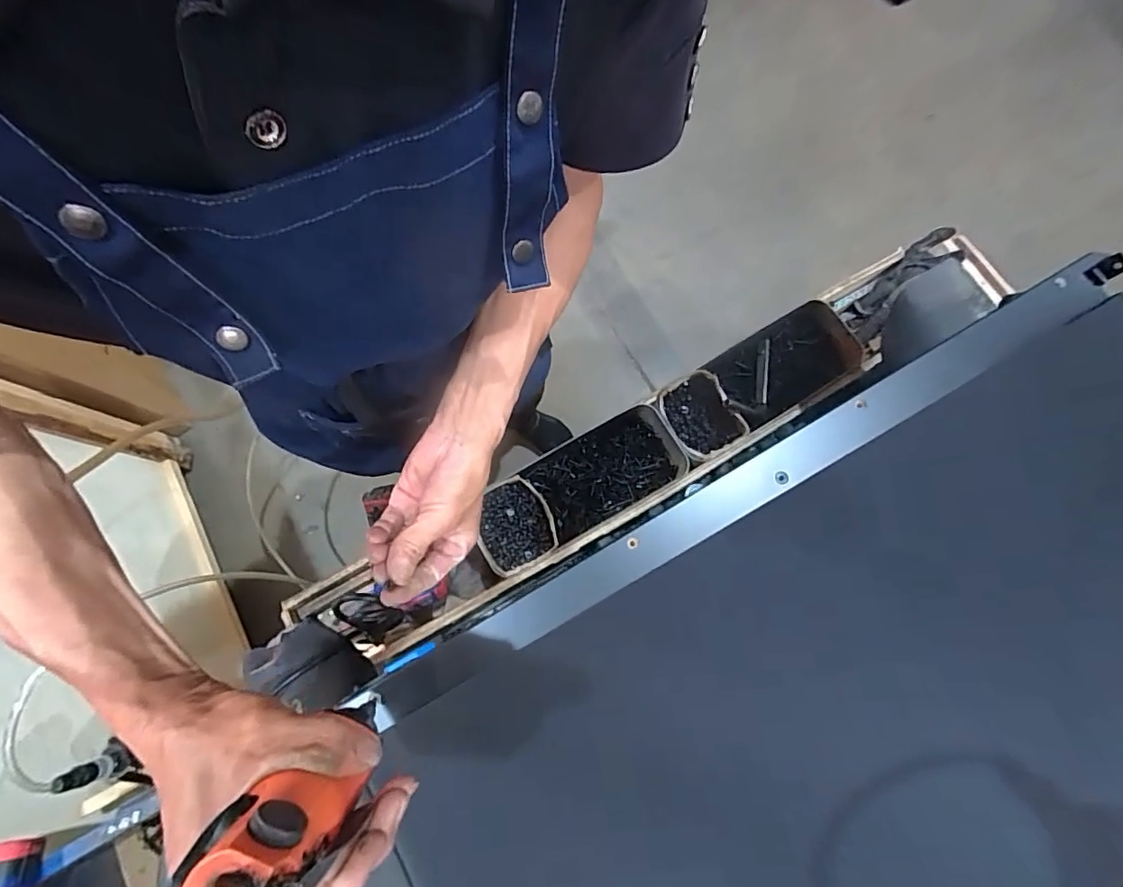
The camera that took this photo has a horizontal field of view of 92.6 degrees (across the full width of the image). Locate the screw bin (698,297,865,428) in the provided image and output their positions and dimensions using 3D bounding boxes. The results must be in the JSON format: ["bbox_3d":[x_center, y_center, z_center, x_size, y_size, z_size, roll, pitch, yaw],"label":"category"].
[{"bbox_3d":[0.333,-0.121,0.812,0.209,0.050,0.127,-28,78,-6],"label":"screw bin"}]

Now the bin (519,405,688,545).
[{"bbox_3d":[0.066,0.041,0.796,0.214,0.051,0.126,-30,78,-6],"label":"bin"}]

